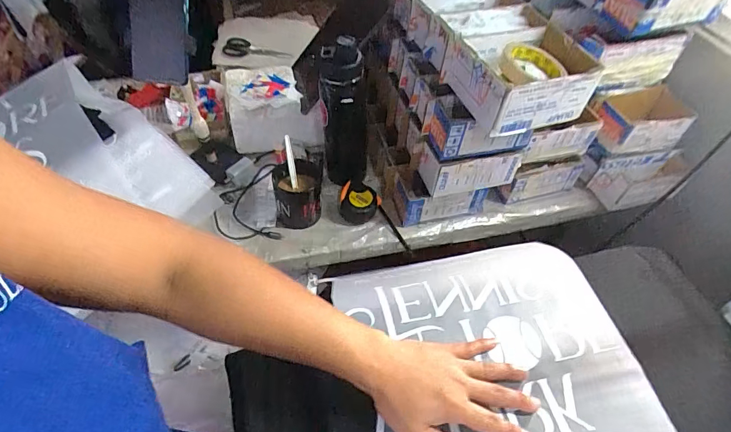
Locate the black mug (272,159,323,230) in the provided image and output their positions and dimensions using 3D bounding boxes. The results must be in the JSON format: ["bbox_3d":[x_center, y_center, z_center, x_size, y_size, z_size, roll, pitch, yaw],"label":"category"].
[{"bbox_3d":[-0.118,-0.038,0.732,0.087,0.082,0.091,-5,51,-8],"label":"black mug"}]

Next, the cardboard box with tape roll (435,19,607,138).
[{"bbox_3d":[0.218,-0.200,0.581,0.172,0.075,0.150,-17,53,-17],"label":"cardboard box with tape roll"}]

